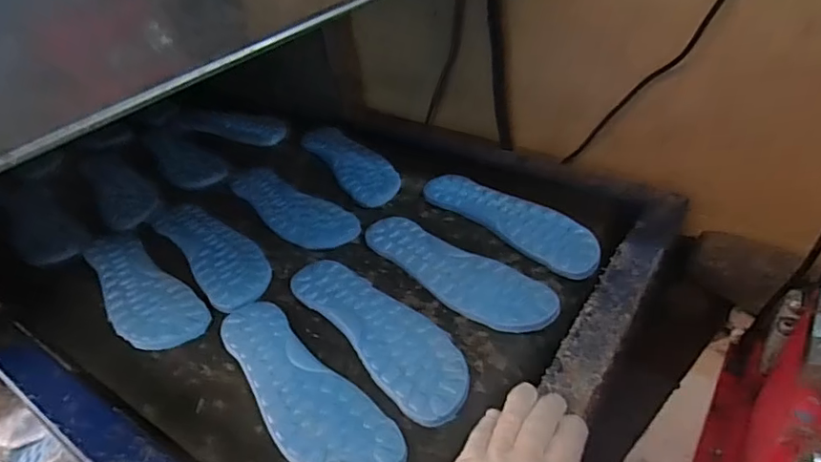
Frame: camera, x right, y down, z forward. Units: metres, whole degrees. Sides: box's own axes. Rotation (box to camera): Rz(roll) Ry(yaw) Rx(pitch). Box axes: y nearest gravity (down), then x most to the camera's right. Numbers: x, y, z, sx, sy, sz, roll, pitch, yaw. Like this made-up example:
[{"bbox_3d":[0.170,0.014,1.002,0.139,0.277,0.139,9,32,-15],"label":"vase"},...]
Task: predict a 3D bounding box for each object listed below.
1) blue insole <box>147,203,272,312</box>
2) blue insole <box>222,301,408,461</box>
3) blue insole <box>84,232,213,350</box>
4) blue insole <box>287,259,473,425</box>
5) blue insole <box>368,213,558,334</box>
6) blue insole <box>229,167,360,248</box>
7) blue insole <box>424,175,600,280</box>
[{"bbox_3d":[-0.247,0.017,0.660,0.079,0.005,0.249,-32,46,-27],"label":"blue insole"},{"bbox_3d":[-0.105,0.139,0.484,0.077,0.008,0.244,-33,46,-28],"label":"blue insole"},{"bbox_3d":[-0.315,0.065,0.614,0.079,0.008,0.239,-36,47,-30],"label":"blue insole"},{"bbox_3d":[-0.034,0.093,0.533,0.075,0.009,0.243,-30,45,-25],"label":"blue insole"},{"bbox_3d":[0.041,0.041,0.583,0.242,0.006,0.079,24,49,32],"label":"blue insole"},{"bbox_3d":[-0.164,-0.035,0.711,0.234,0.004,0.083,28,51,35],"label":"blue insole"},{"bbox_3d":[0.120,-0.018,0.646,0.073,0.011,0.239,-33,46,-28],"label":"blue insole"}]

